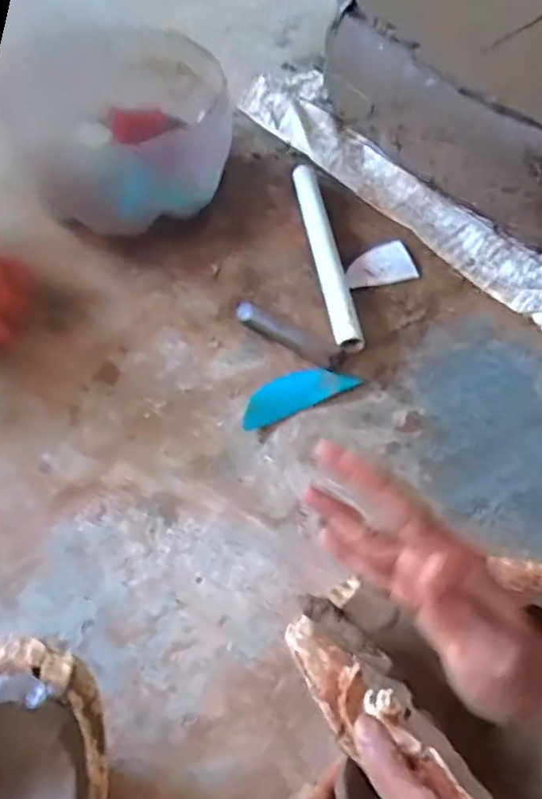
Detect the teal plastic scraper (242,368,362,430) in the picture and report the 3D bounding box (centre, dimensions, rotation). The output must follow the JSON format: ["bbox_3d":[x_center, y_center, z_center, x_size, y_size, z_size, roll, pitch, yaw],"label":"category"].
[{"bbox_3d":[0.023,-0.008,0.584,0.115,0.010,0.038,-25,60,-16],"label":"teal plastic scraper"}]

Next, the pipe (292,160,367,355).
[{"bbox_3d":[0.058,-0.158,0.673,0.025,0.026,0.263,-7,56,-5],"label":"pipe"}]

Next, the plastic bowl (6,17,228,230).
[{"bbox_3d":[-0.157,-0.302,0.714,0.210,0.119,0.247,-8,57,-6],"label":"plastic bowl"}]

